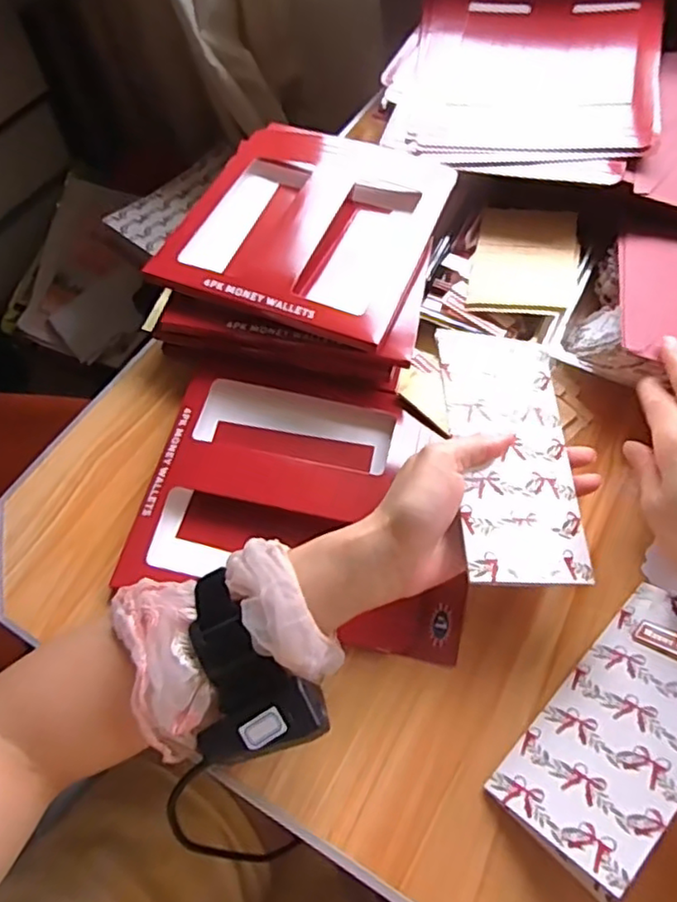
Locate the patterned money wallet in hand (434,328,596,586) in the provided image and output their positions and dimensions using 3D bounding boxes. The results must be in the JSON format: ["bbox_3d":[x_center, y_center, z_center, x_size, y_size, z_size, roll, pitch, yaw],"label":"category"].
[{"bbox_3d":[0.115,0.000,0.417,0.085,0.005,0.175,5,65,-17],"label":"patterned money wallet in hand"}]

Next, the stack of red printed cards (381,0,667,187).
[{"bbox_3d":[0.183,-0.389,0.610,0.240,0.055,0.316,15,62,9],"label":"stack of red printed cards"}]

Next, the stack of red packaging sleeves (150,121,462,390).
[{"bbox_3d":[-0.022,-0.180,0.551,0.210,0.055,0.262,13,62,8],"label":"stack of red packaging sleeves"}]

